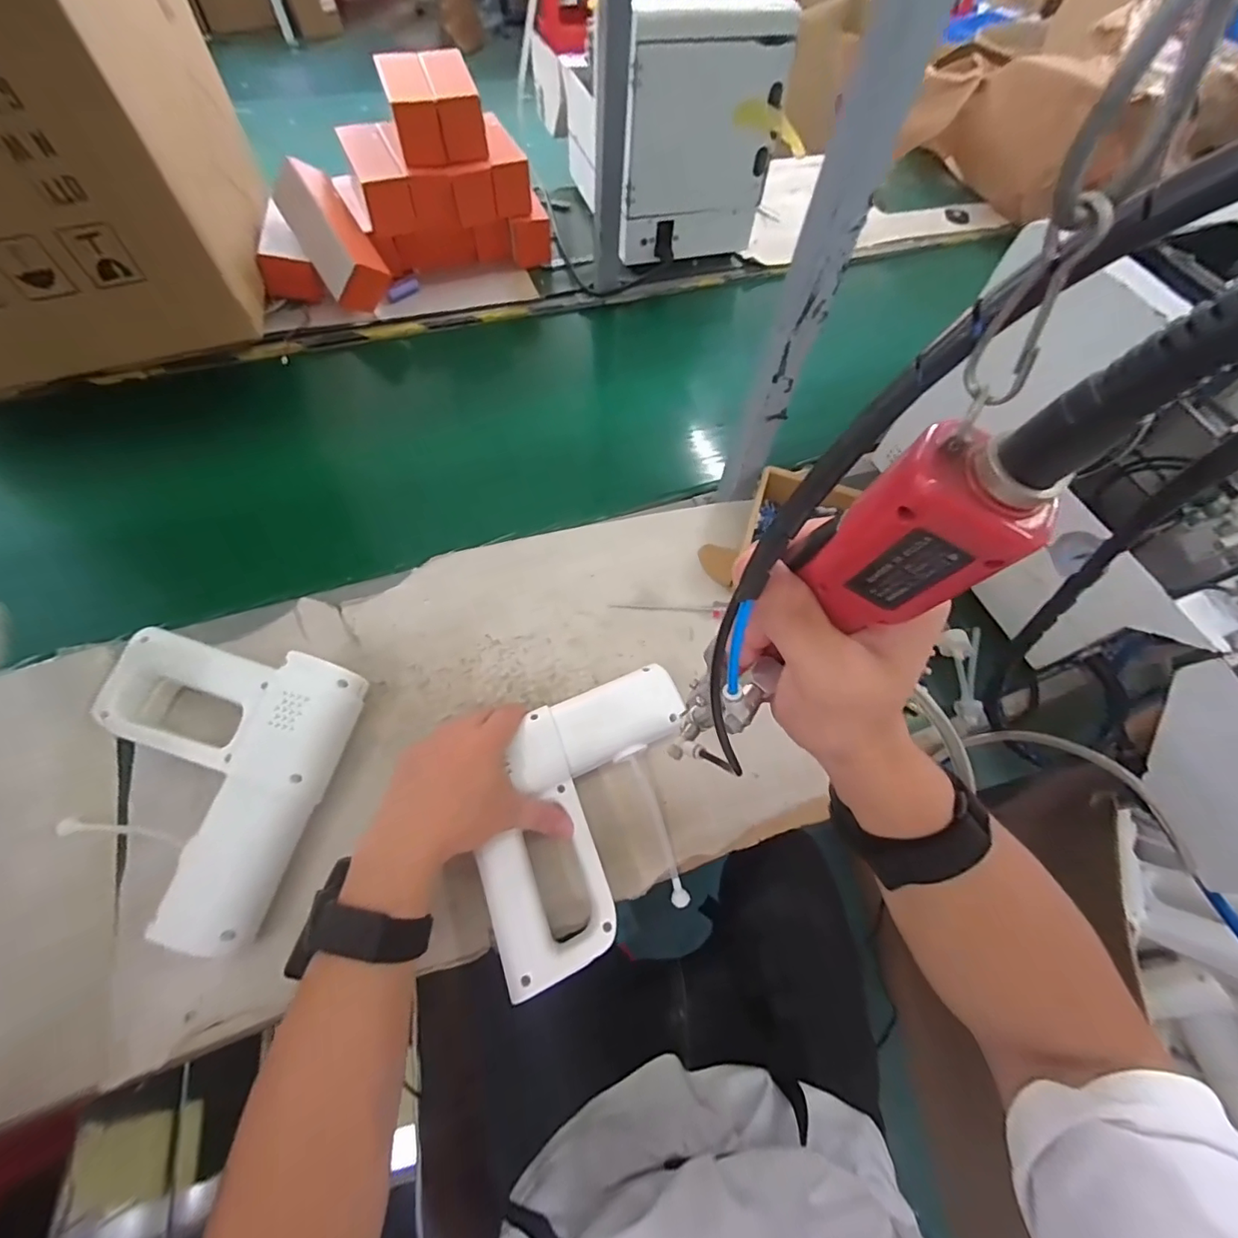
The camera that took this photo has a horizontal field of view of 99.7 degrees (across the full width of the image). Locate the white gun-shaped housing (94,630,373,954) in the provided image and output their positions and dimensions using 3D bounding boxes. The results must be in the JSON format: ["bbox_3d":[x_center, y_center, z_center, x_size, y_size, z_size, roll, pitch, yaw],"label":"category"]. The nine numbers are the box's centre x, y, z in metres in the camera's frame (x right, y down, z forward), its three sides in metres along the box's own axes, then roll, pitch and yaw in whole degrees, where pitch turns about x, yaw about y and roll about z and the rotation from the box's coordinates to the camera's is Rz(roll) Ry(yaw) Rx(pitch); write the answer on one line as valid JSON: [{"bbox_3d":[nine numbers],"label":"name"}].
[{"bbox_3d":[-0.327,0.121,0.408,0.182,0.060,0.207,14,62,3],"label":"white gun-shaped housing"}]

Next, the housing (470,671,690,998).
[{"bbox_3d":[-0.018,0.155,0.417,0.189,0.060,0.180,-19,65,-13],"label":"housing"}]

